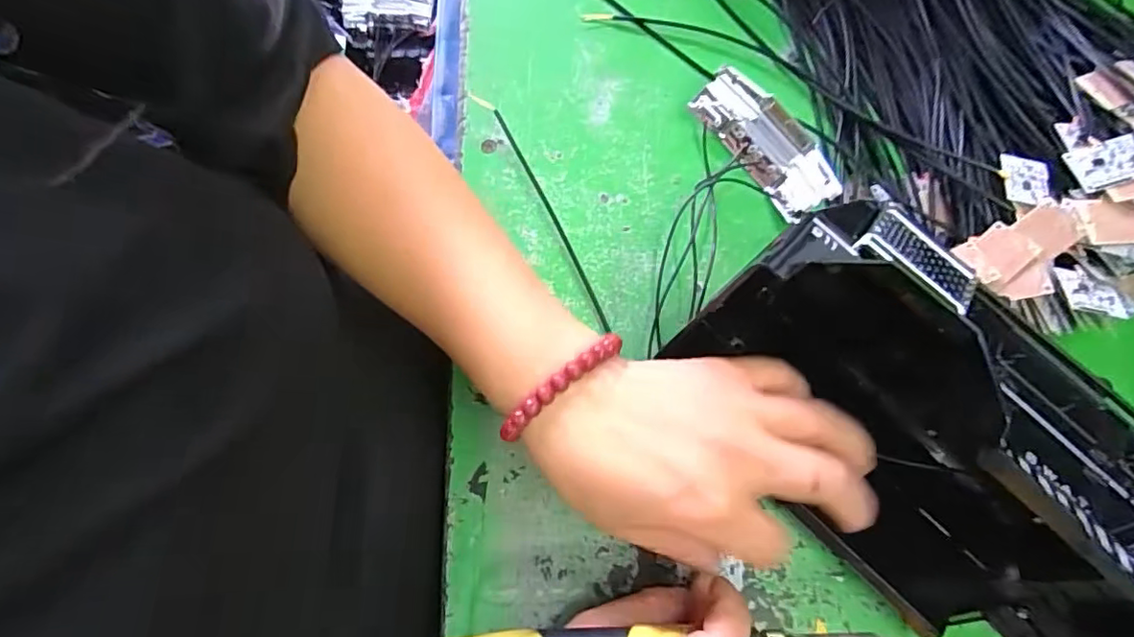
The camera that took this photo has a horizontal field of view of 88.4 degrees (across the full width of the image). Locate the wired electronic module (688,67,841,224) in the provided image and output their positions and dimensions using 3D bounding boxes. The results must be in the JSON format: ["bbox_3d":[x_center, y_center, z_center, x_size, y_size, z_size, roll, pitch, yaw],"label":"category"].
[{"bbox_3d":[0.119,-0.105,0.347,0.040,0.016,0.095,-36,79,-8],"label":"wired electronic module"}]

